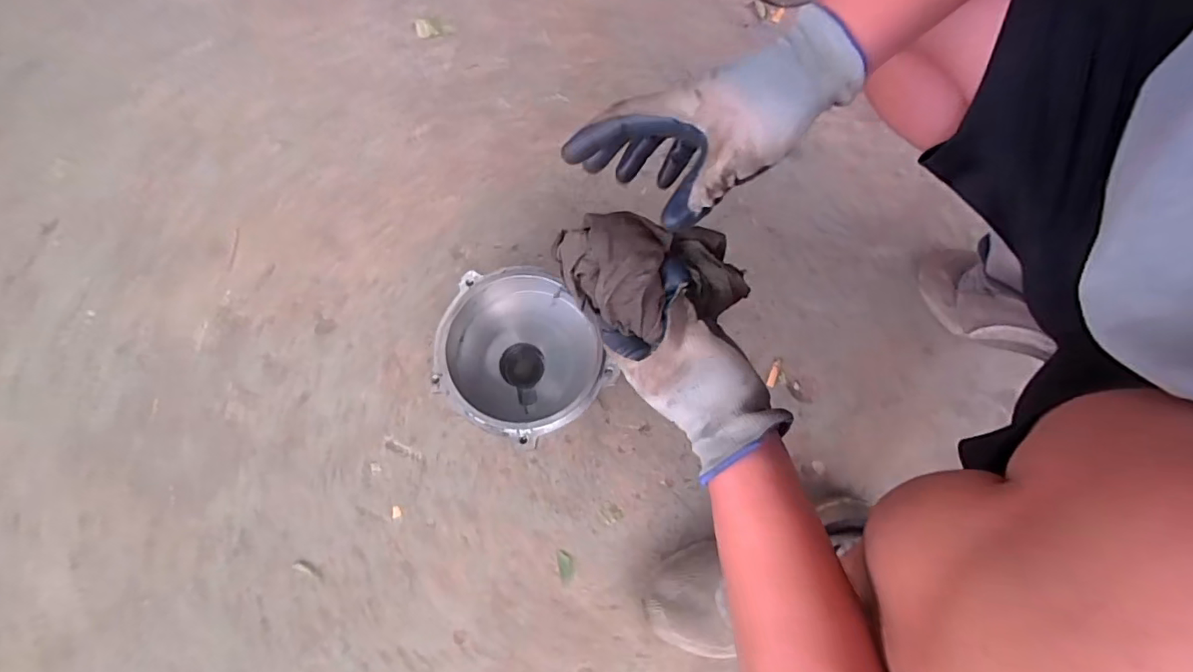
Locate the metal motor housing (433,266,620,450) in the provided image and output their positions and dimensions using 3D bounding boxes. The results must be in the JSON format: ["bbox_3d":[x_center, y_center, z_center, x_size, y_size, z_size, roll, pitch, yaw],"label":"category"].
[{"bbox_3d":[-0.083,0.031,0.643,0.188,0.122,0.188,0,74,1],"label":"metal motor housing"}]

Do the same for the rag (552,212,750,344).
[{"bbox_3d":[0.043,-0.047,0.389,0.144,0.064,0.078,-1,74,1],"label":"rag"}]

